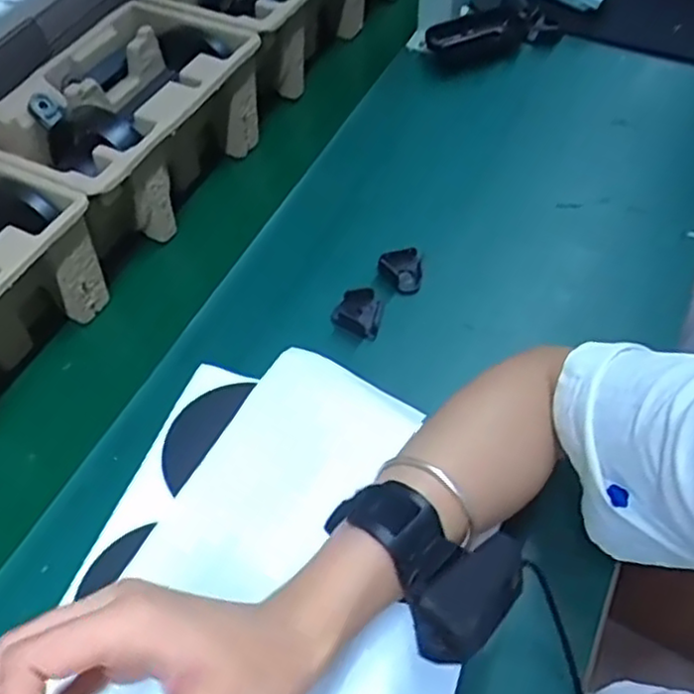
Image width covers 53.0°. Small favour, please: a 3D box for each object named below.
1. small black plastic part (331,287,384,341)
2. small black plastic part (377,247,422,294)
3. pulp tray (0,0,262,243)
[{"bbox_3d":[0.011,-0.027,0.545,0.036,0.016,0.040,20,57,14],"label":"small black plastic part"},{"bbox_3d":[0.043,-0.062,0.568,0.033,0.020,0.034,-9,55,-6],"label":"small black plastic part"},{"bbox_3d":[-0.186,-0.188,0.605,0.150,0.099,0.227,22,57,15],"label":"pulp tray"}]

